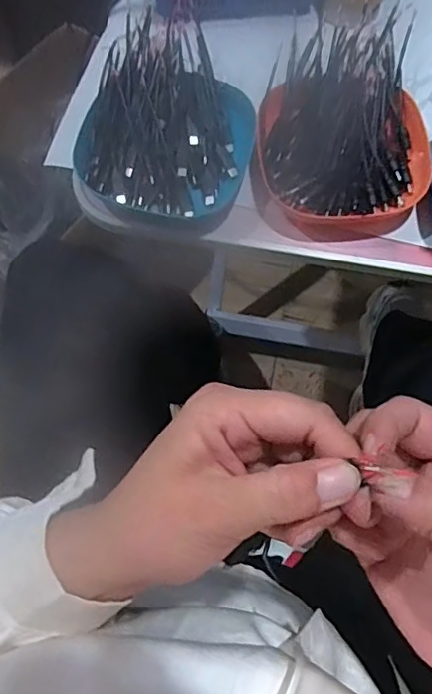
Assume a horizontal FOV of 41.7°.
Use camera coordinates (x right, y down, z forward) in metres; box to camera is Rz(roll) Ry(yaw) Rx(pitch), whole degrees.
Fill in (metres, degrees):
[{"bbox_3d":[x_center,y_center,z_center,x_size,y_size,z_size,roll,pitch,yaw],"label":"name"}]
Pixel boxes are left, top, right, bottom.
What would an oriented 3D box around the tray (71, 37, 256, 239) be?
[{"bbox_3d":[-0.041,-0.174,0.474,0.138,0.037,0.157,16,72,5],"label":"tray"}]

